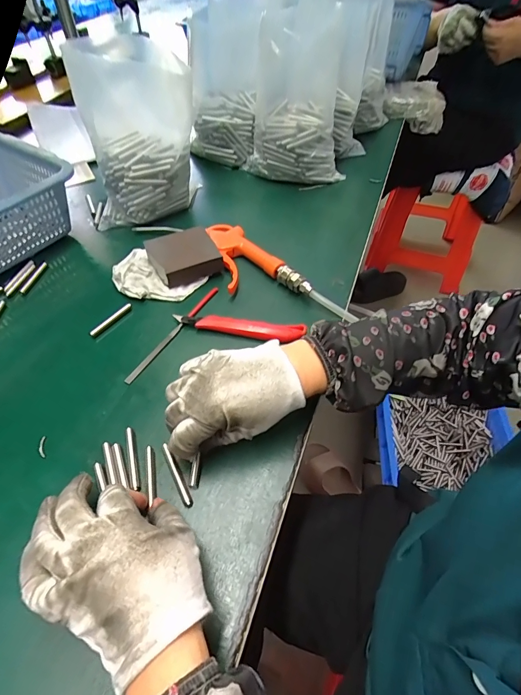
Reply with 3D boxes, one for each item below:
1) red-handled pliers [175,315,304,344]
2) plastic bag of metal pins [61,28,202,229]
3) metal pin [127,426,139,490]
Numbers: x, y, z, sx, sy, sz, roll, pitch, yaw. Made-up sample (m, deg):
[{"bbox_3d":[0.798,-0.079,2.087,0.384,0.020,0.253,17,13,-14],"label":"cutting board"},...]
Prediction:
[{"bbox_3d":[-0.025,-0.021,0.408,0.146,0.013,0.020,6,52,7],"label":"red-handled pliers"},{"bbox_3d":[-0.170,-0.282,0.495,0.153,0.206,0.094,-18,53,-13],"label":"plastic bag of metal pins"},{"bbox_3d":[-0.113,0.096,0.319,0.005,0.004,0.056,-15,52,-10],"label":"metal pin"}]

